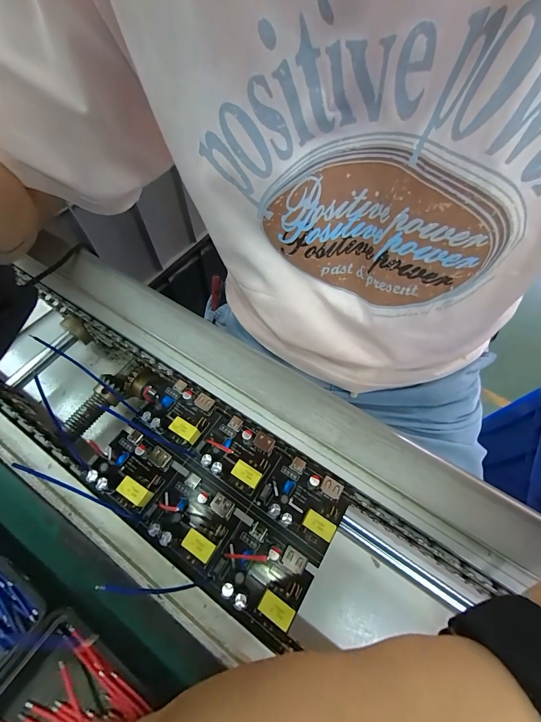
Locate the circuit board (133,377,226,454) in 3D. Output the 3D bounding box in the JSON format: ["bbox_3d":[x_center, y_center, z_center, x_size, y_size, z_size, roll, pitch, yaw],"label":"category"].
[{"bbox_3d":[-0.068,0.034,0.217,0.053,0.017,0.039,26,64,14],"label":"circuit board"}]

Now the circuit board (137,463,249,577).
[{"bbox_3d":[-0.047,0.093,0.184,0.052,0.017,0.039,27,64,14],"label":"circuit board"}]

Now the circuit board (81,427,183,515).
[{"bbox_3d":[-0.091,0.068,0.197,0.049,0.014,0.039,29,65,15],"label":"circuit board"}]

